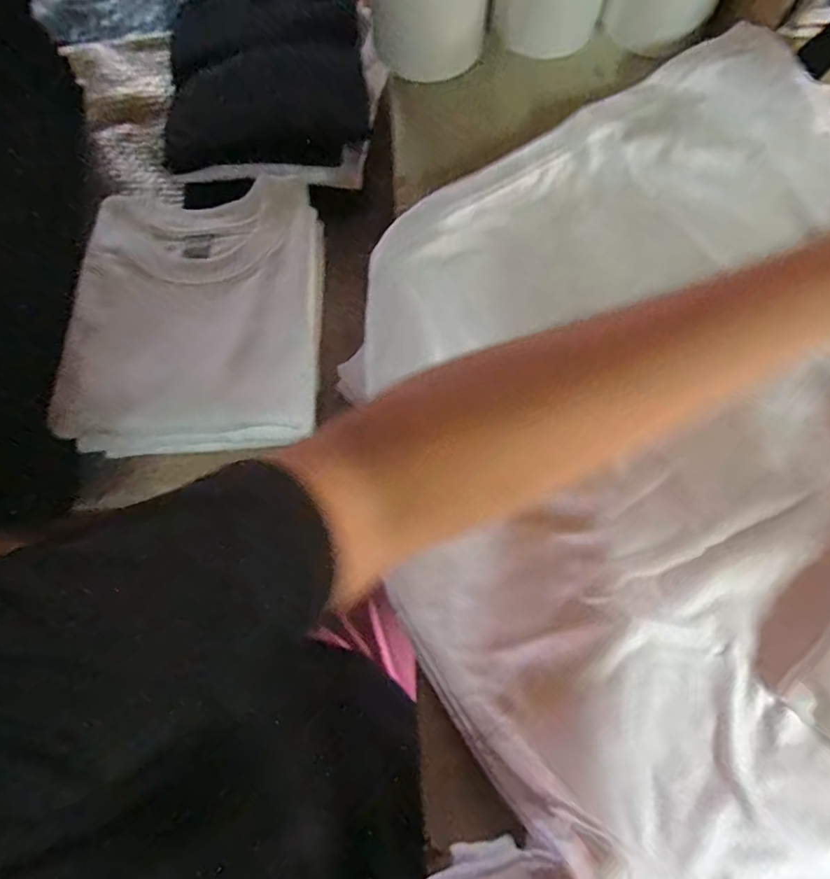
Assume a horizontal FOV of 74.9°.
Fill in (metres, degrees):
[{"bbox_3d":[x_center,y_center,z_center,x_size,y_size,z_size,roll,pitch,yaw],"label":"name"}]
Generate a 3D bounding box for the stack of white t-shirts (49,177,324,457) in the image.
[{"bbox_3d":[-0.191,-0.120,0.478,0.194,0.058,0.256,-2,73,0],"label":"stack of white t-shirts"}]

